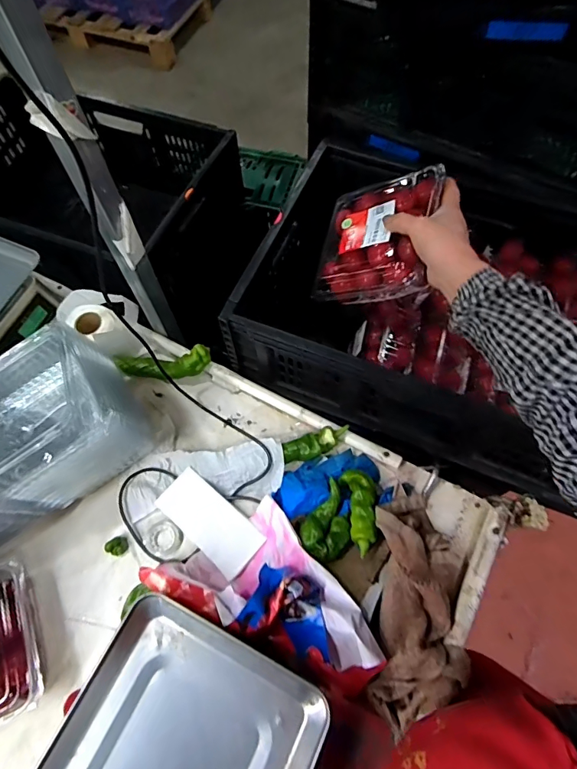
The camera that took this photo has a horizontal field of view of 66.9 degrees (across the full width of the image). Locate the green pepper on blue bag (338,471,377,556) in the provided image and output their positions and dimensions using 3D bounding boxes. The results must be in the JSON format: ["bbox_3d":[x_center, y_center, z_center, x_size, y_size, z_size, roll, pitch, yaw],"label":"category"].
[{"bbox_3d":[0.101,0.171,0.595,0.044,0.026,0.110,-10,66,-2],"label":"green pepper on blue bag"}]

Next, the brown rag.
[{"bbox_3d":[0.166,0.286,0.549,0.123,0.053,0.249,5,67,5],"label":"brown rag"}]

